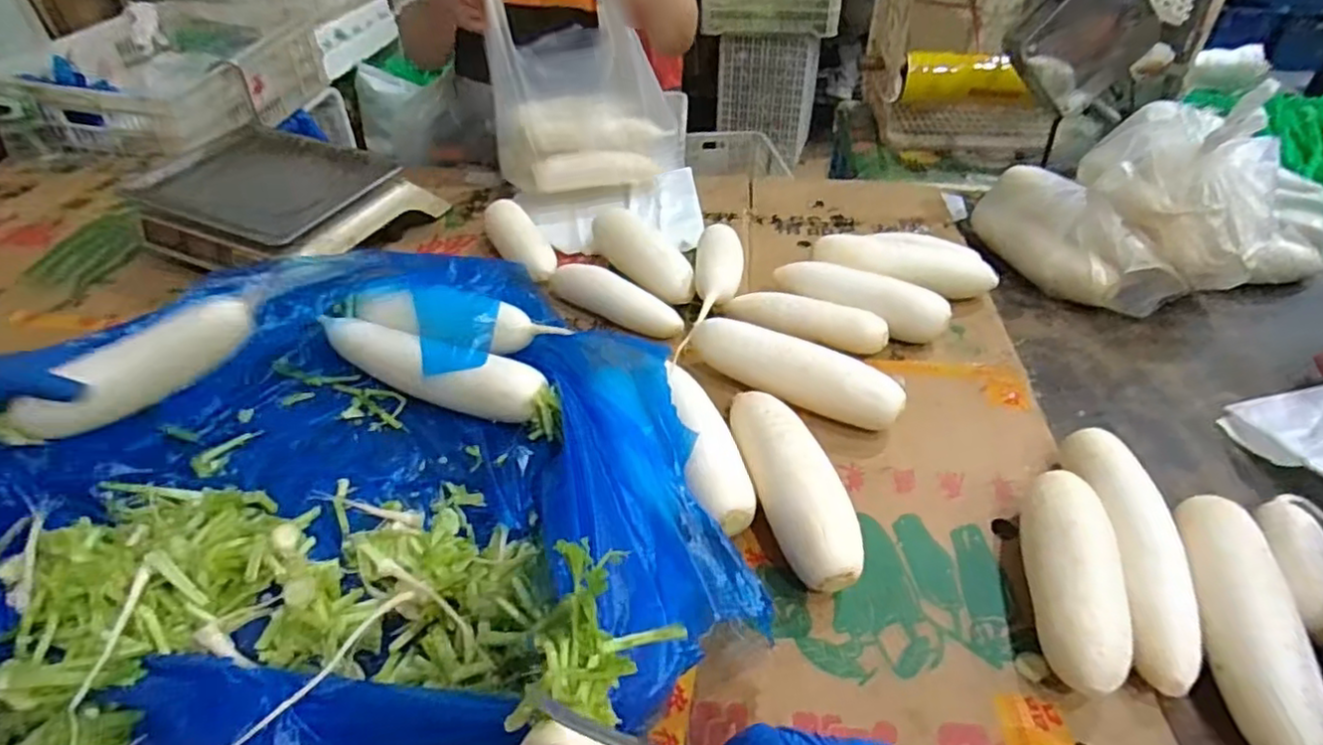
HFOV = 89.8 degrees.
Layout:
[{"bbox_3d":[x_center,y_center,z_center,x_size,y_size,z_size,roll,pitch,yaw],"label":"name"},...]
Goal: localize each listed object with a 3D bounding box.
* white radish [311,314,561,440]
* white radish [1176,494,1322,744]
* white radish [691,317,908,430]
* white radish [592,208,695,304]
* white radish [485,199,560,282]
[{"bbox_3d":[-0.241,0.001,0.727,0.306,0.061,0.059,14,43,15],"label":"white radish"},{"bbox_3d":[0.459,0.226,0.517,0.075,0.055,0.287,11,42,13],"label":"white radish"},{"bbox_3d":[0.145,-0.004,0.728,0.242,0.061,0.052,20,45,22],"label":"white radish"},{"bbox_3d":[-0.027,-0.170,0.921,0.058,0.079,0.216,-23,46,-24],"label":"white radish"},{"bbox_3d":[-0.203,-0.187,0.961,0.065,0.071,0.166,-23,46,-24],"label":"white radish"}]

